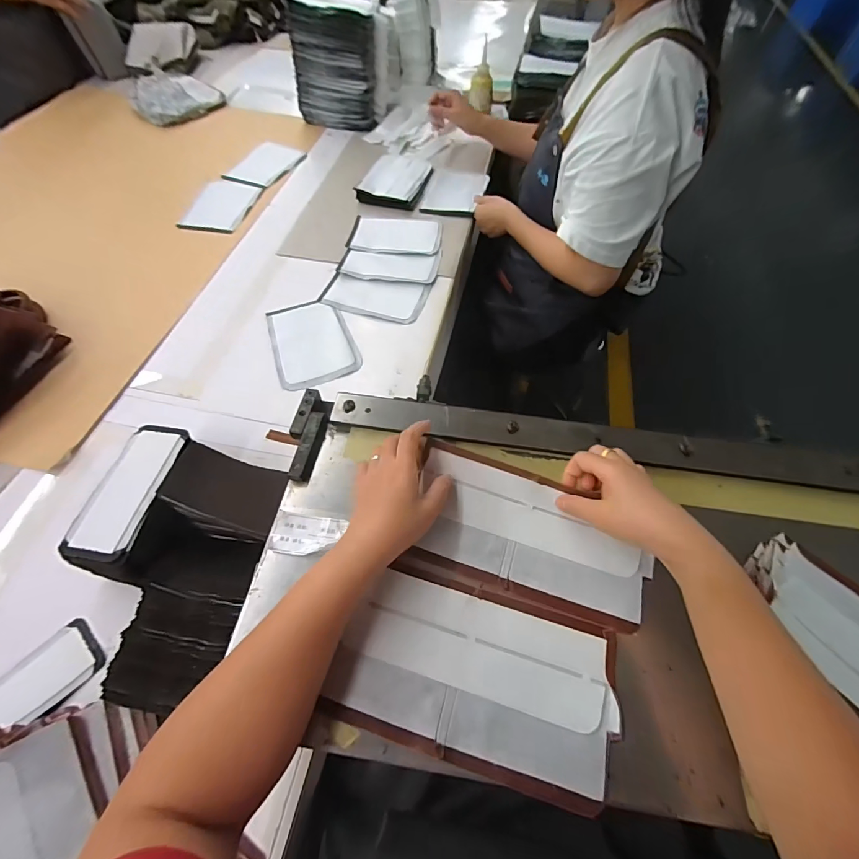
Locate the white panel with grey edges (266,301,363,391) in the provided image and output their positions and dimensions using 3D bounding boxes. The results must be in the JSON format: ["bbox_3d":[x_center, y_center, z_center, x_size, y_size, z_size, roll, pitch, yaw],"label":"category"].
[{"bbox_3d":[-0.198,-0.150,0.679,0.131,0.008,0.176,-16,61,-10],"label":"white panel with grey edges"}]

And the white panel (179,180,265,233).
[{"bbox_3d":[-0.450,-0.490,0.873,0.126,0.009,0.197,5,59,2],"label":"white panel"}]

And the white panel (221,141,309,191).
[{"bbox_3d":[-0.390,-0.637,0.966,0.126,0.008,0.184,18,60,10],"label":"white panel"}]

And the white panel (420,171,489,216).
[{"bbox_3d":[0.060,-0.536,0.900,0.123,0.009,0.151,13,60,7],"label":"white panel"}]

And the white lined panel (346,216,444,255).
[{"bbox_3d":[-0.069,-0.398,0.823,0.183,0.006,0.119,4,59,2],"label":"white lined panel"}]

